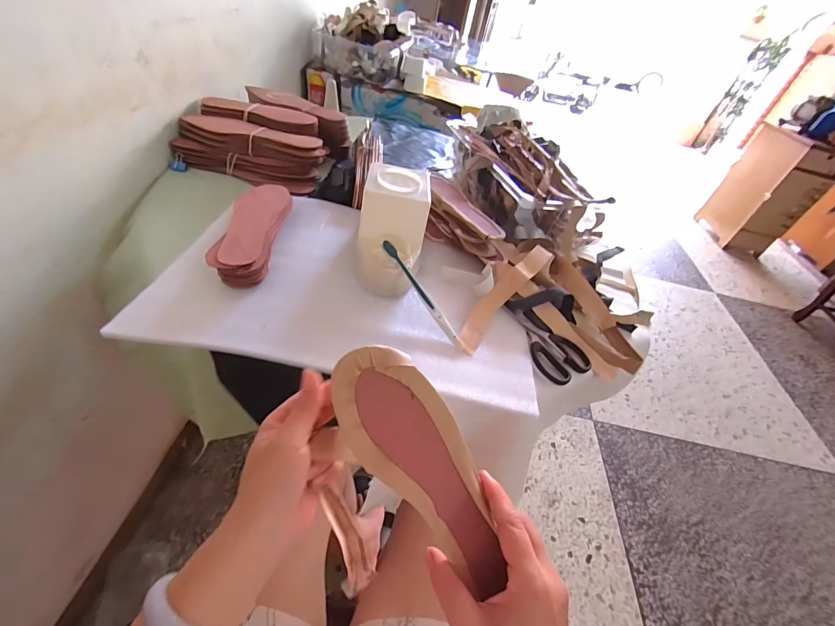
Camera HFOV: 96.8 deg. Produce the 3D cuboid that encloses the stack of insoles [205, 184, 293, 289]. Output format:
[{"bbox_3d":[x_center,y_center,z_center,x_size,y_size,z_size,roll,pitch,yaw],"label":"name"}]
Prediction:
[{"bbox_3d":[-0.243,-0.130,0.556,0.075,0.035,0.236,7,45,-10],"label":"stack of insoles"}]

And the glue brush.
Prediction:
[{"bbox_3d":[0.011,-0.023,0.507,0.014,0.008,0.196,-27,74,-30],"label":"glue brush"}]

